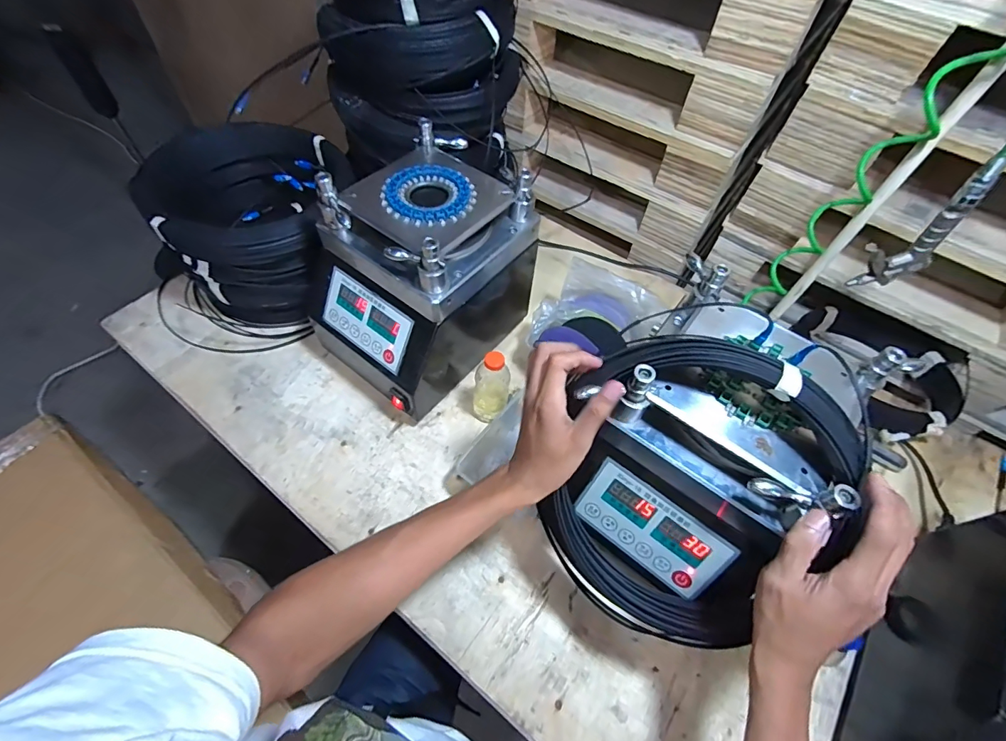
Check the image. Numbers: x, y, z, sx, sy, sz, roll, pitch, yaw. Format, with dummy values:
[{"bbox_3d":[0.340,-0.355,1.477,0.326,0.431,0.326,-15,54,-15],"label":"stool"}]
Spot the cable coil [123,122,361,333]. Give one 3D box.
[{"bbox_3d":[-0.424,-0.237,0.743,0.287,0.215,0.266,1,57,-2],"label":"cable coil"}]

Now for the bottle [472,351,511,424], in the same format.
[{"bbox_3d":[-0.017,0.024,0.634,0.051,0.140,0.045,8,57,3],"label":"bottle"}]

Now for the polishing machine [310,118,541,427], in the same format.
[{"bbox_3d":[-0.120,-0.142,0.660,0.242,0.278,0.292,38,63,20],"label":"polishing machine"}]

